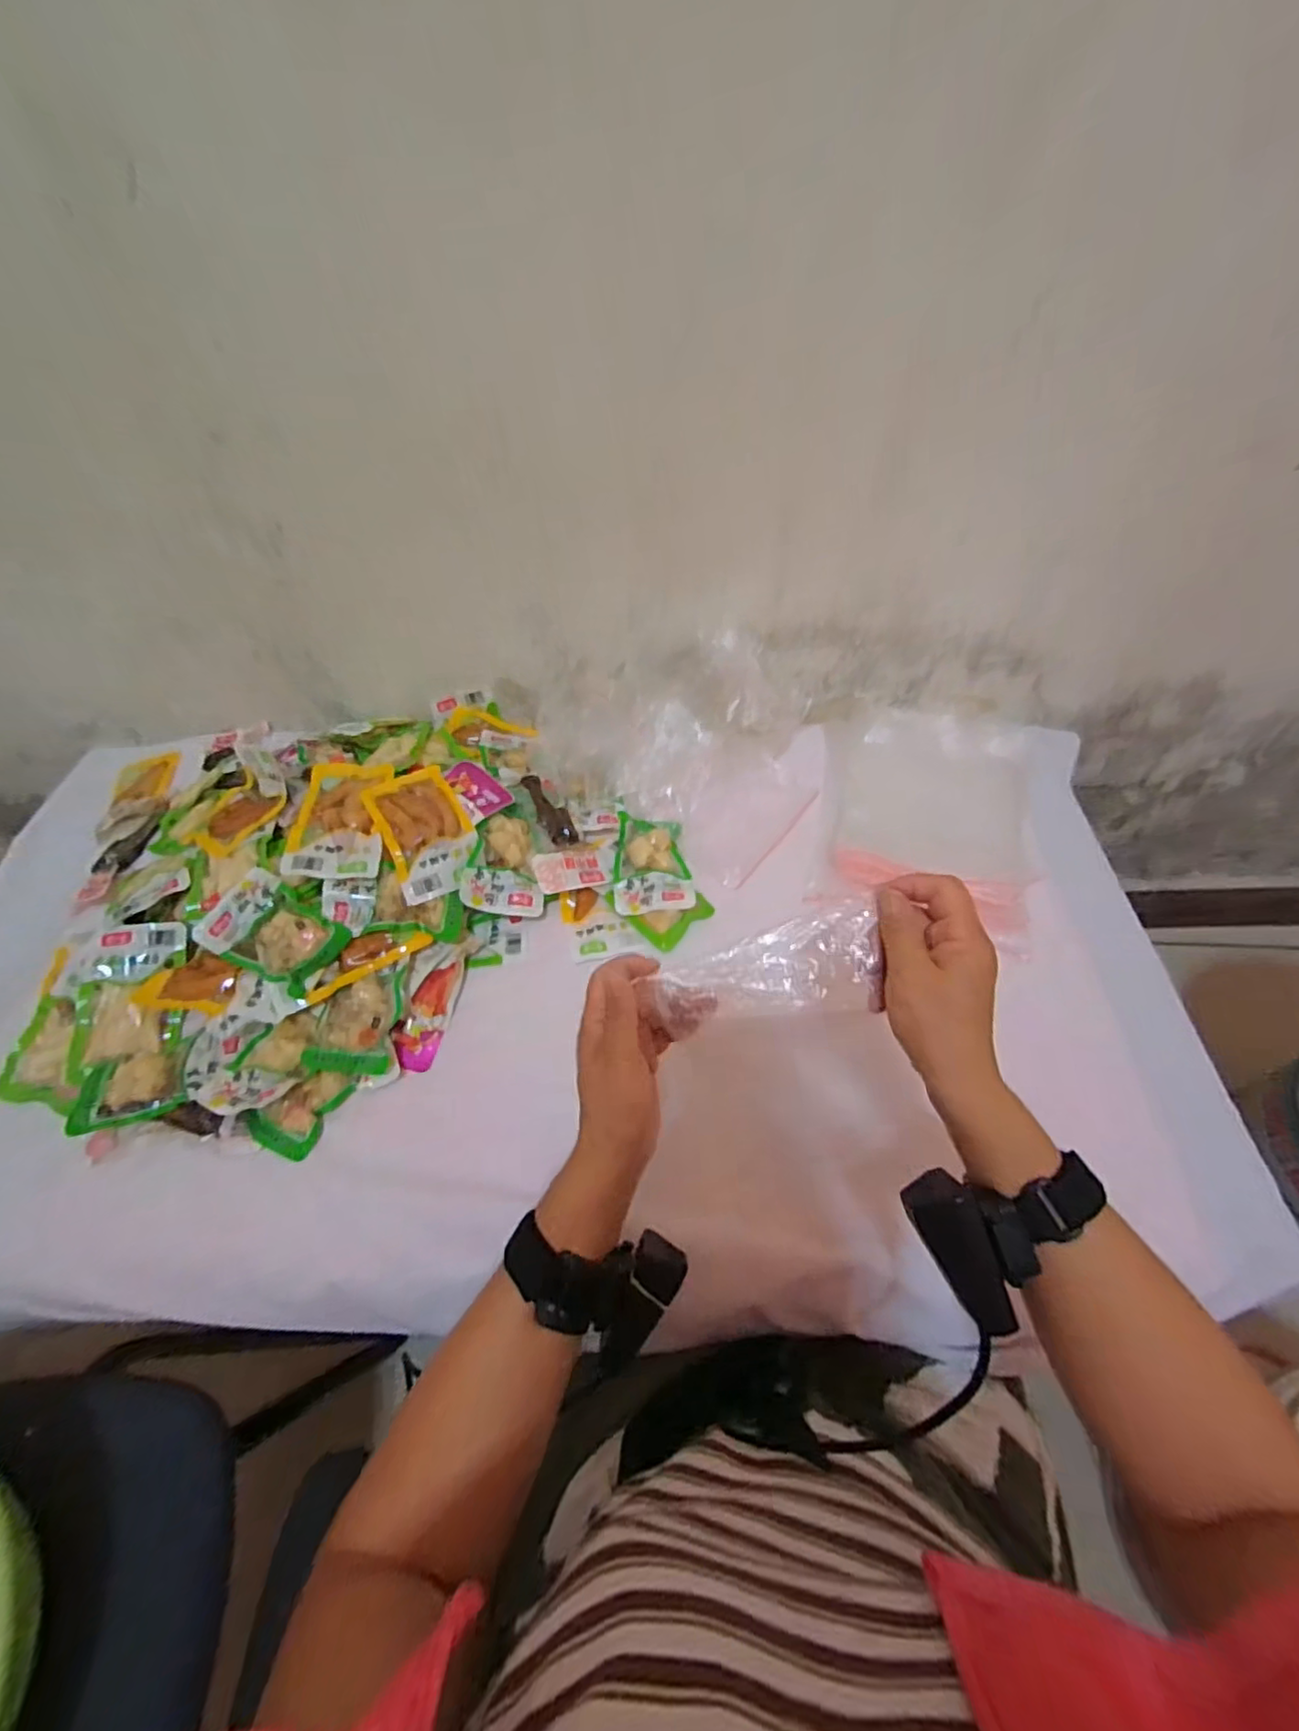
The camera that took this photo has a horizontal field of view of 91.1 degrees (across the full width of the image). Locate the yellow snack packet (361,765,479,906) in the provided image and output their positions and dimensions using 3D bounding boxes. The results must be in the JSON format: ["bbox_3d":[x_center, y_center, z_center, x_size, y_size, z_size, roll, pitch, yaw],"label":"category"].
[{"bbox_3d":[-0.215,-0.034,0.614,0.080,0.012,0.133,-22,71,-20],"label":"yellow snack packet"}]

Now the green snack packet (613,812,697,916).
[{"bbox_3d":[0.001,-0.004,0.653,0.078,0.025,0.111,-8,54,-2],"label":"green snack packet"}]

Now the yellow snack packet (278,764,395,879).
[{"bbox_3d":[-0.297,-0.042,0.616,0.082,0.030,0.130,-5,54,0],"label":"yellow snack packet"}]

